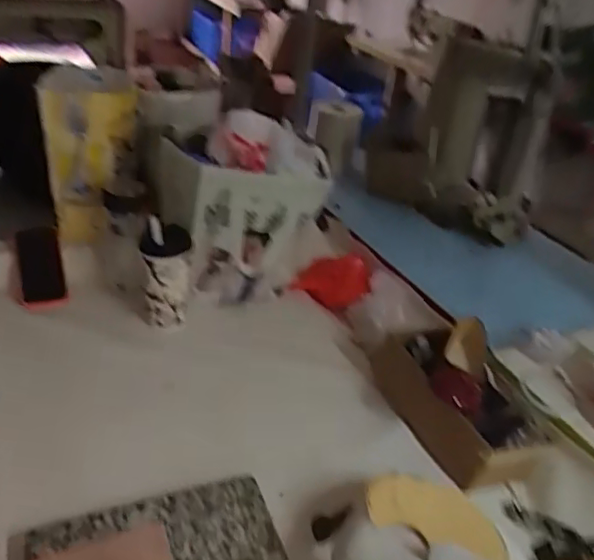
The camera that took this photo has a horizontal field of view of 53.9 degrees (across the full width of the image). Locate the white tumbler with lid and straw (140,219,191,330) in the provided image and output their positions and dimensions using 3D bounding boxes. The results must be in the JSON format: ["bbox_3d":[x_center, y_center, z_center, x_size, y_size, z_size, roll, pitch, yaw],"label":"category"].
[{"bbox_3d":[-0.228,-0.006,1.017,0.083,0.200,0.078,-3,34,-16],"label":"white tumbler with lid and straw"}]

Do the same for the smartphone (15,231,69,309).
[{"bbox_3d":[-0.473,-0.019,1.075,0.088,0.018,0.152,-14,76,2],"label":"smartphone"}]

